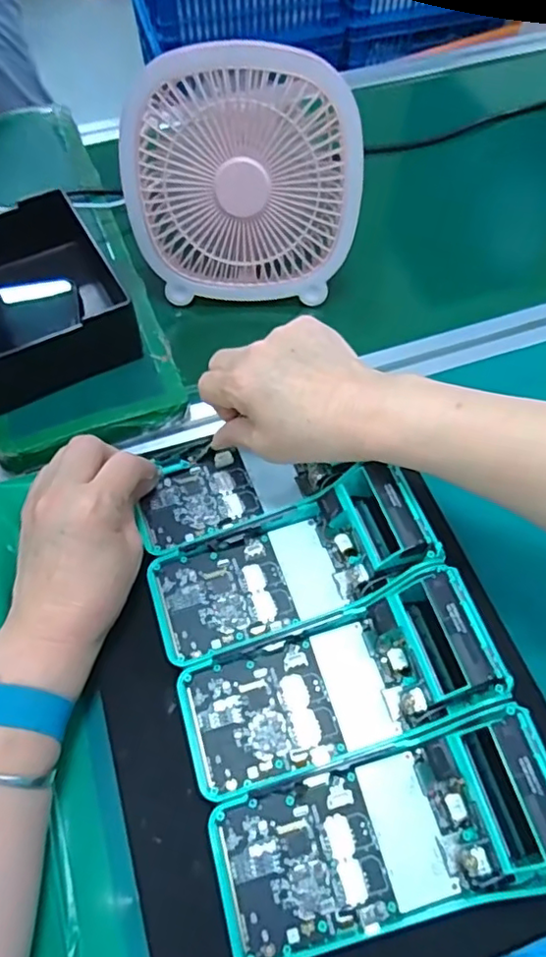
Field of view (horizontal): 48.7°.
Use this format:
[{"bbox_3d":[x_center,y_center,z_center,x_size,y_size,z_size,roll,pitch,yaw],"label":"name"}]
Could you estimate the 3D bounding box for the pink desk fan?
[{"bbox_3d":[-0.025,-0.232,0.489,0.186,0.176,0.046,2,55,1],"label":"pink desk fan"}]

